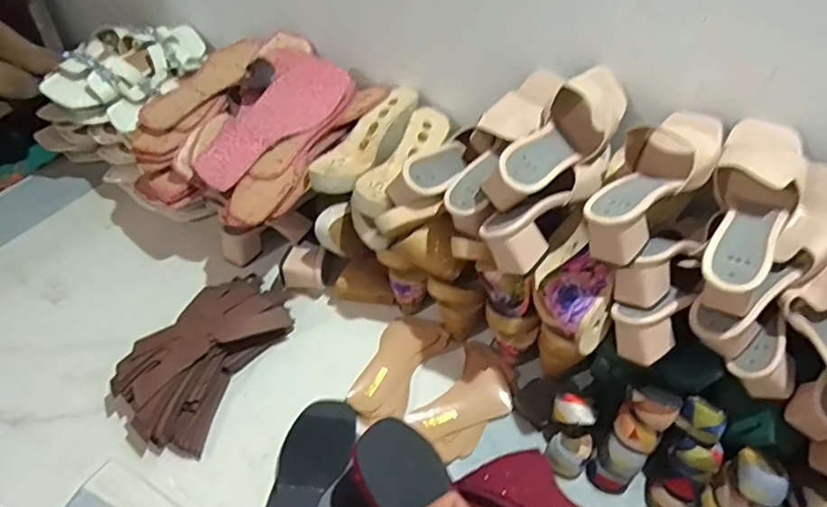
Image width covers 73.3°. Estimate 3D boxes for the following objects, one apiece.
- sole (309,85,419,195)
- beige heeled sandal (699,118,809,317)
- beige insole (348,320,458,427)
[{"bbox_3d":[-0.070,-0.168,0.815,0.087,0.051,0.231,27,50,19],"label":"sole"},{"bbox_3d":[0.367,-0.050,0.605,0.086,0.090,0.234,22,66,14],"label":"beige heeled sandal"},{"bbox_3d":[-0.017,0.159,0.775,0.090,0.016,0.174,23,49,16],"label":"beige insole"}]

